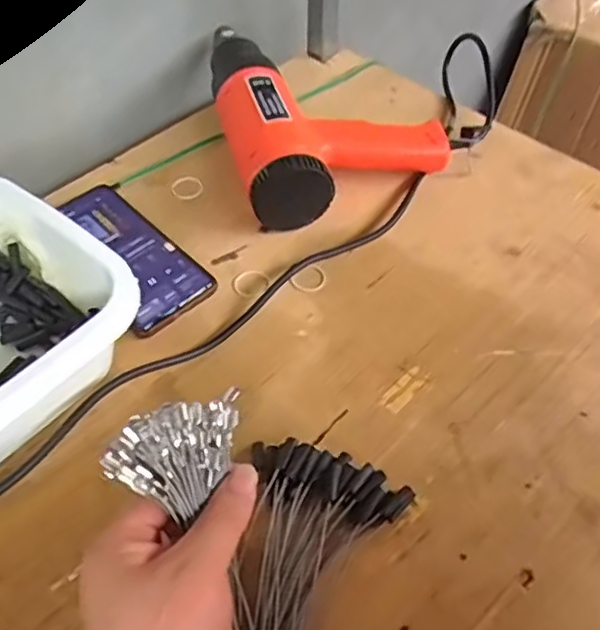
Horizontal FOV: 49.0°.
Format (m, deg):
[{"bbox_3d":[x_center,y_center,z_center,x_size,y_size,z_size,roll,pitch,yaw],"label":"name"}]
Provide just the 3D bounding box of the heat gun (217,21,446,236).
[{"bbox_3d":[0.014,-0.203,0.630,0.183,0.072,0.264,-13,52,-10],"label":"heat gun"}]

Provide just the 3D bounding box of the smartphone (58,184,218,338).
[{"bbox_3d":[-0.144,-0.051,0.546,0.073,0.015,0.163,-35,59,-25],"label":"smartphone"}]

